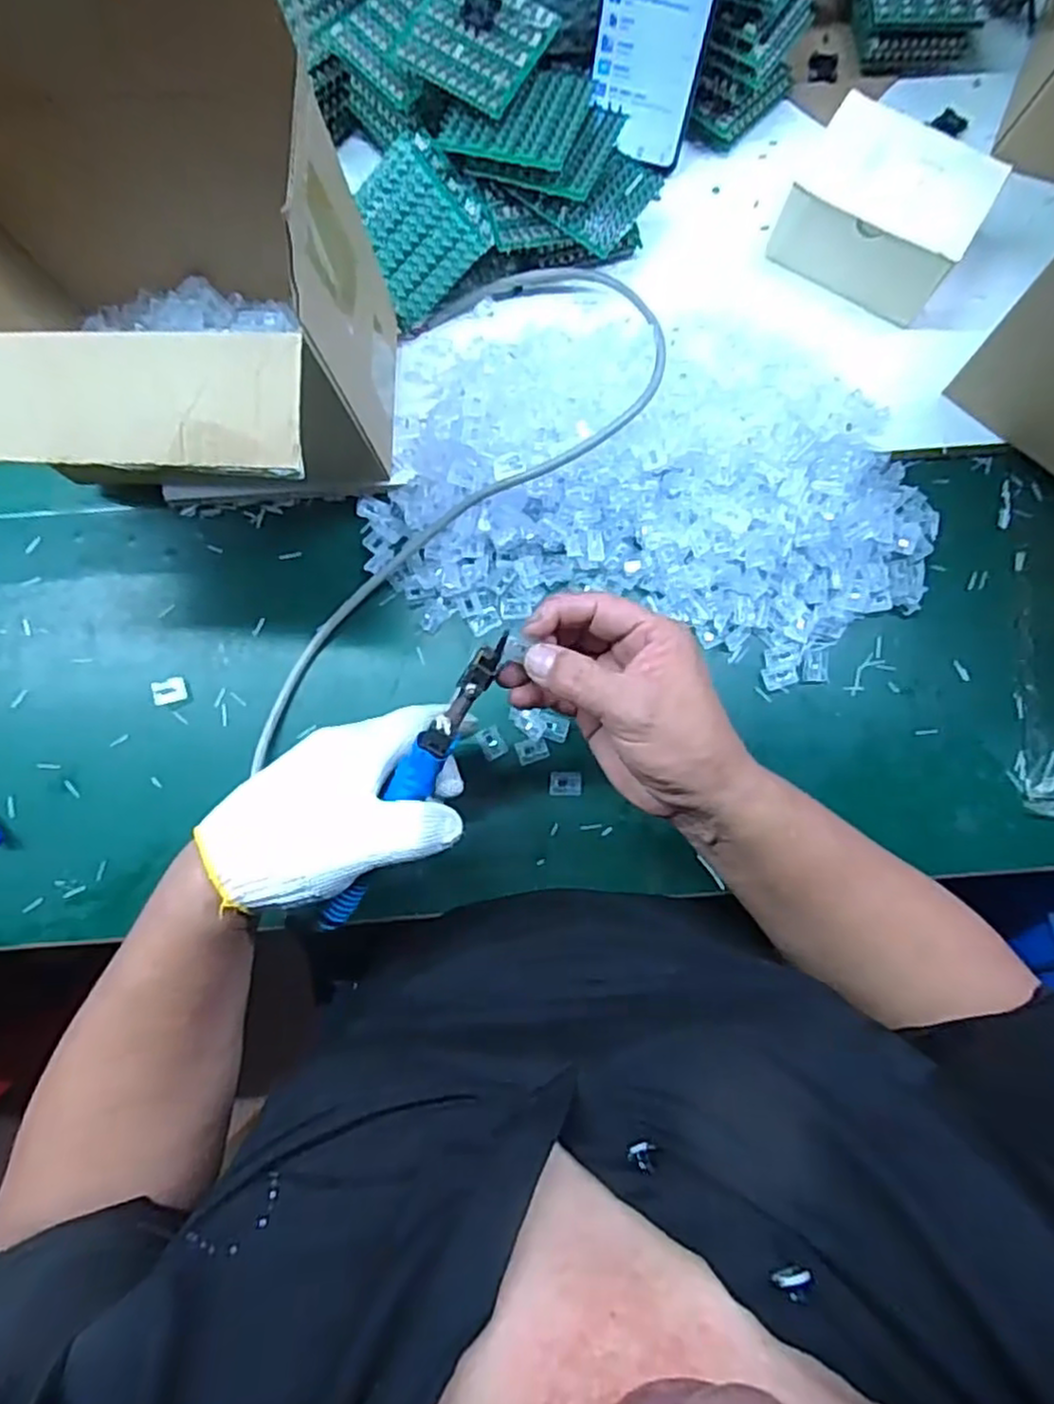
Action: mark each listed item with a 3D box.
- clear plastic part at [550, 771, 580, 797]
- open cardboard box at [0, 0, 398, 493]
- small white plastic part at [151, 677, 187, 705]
[{"bbox_3d":[0.026,0.055,0.488,0.021,0.004,0.016,1,81,0],"label":"clear plastic part"},{"bbox_3d":[-0.216,-0.201,0.410,0.241,0.233,0.199,2,81,0],"label":"open cardboard box"},{"bbox_3d":[-0.243,-0.007,0.489,0.021,0.008,0.017,-18,81,-3],"label":"small white plastic part"}]

